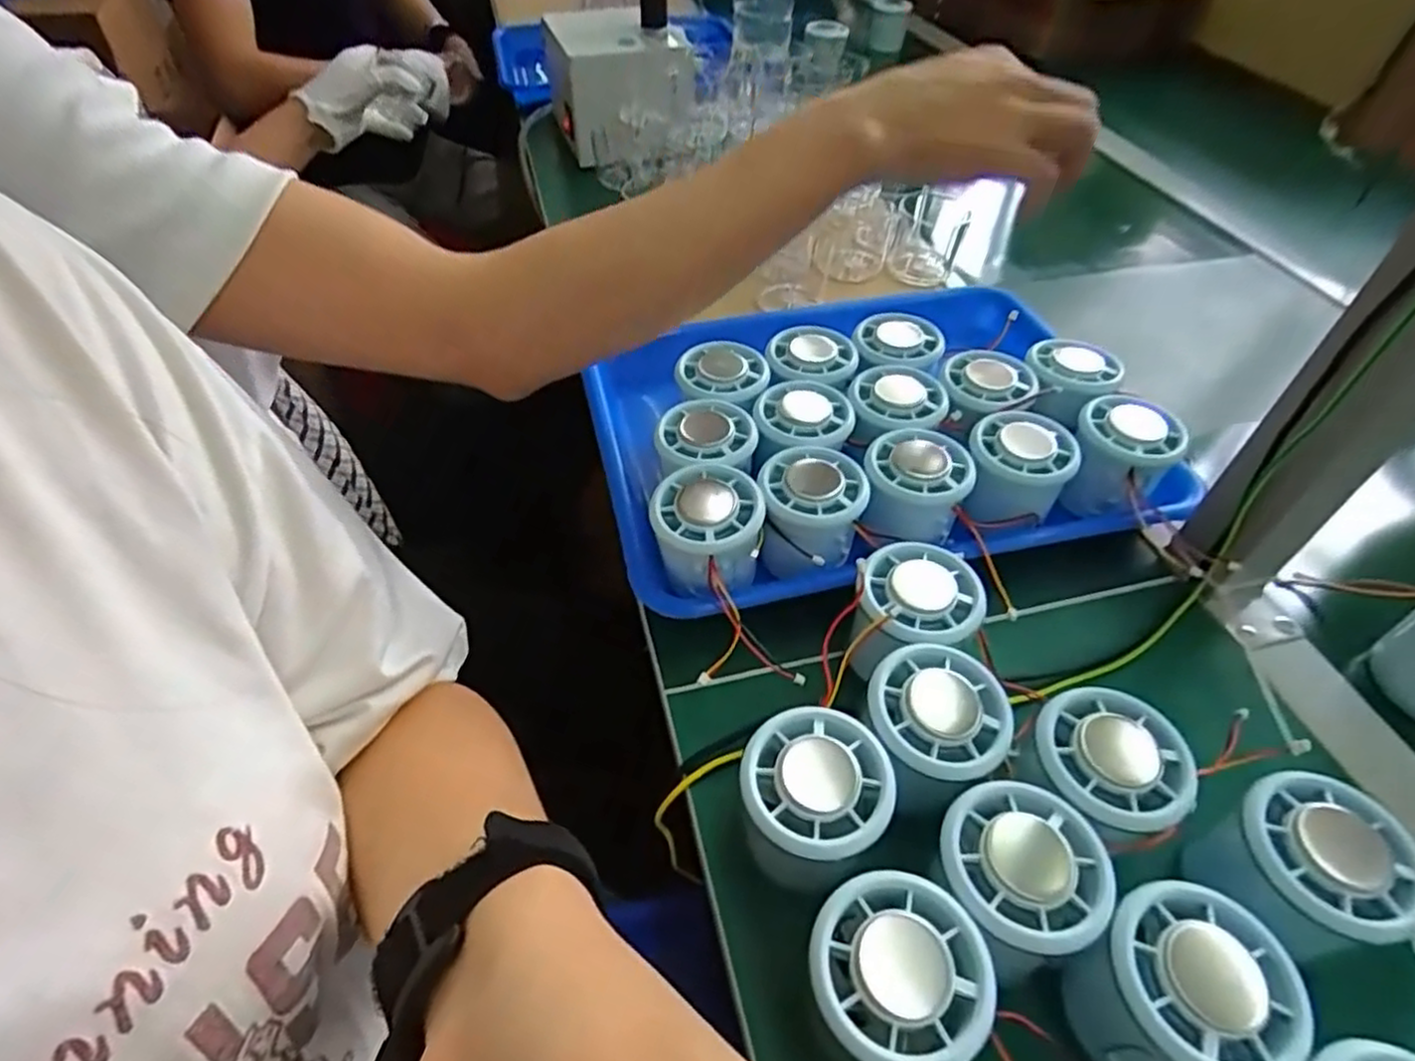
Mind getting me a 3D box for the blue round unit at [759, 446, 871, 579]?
[{"bbox_3d":[0.052,-0.008,0.382,0.055,0.039,0.065,16,49,12],"label":"blue round unit"}]

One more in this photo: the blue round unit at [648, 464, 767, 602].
[{"bbox_3d":[-0.001,0.002,0.373,0.054,0.042,0.059,1,48,-1],"label":"blue round unit"}]

